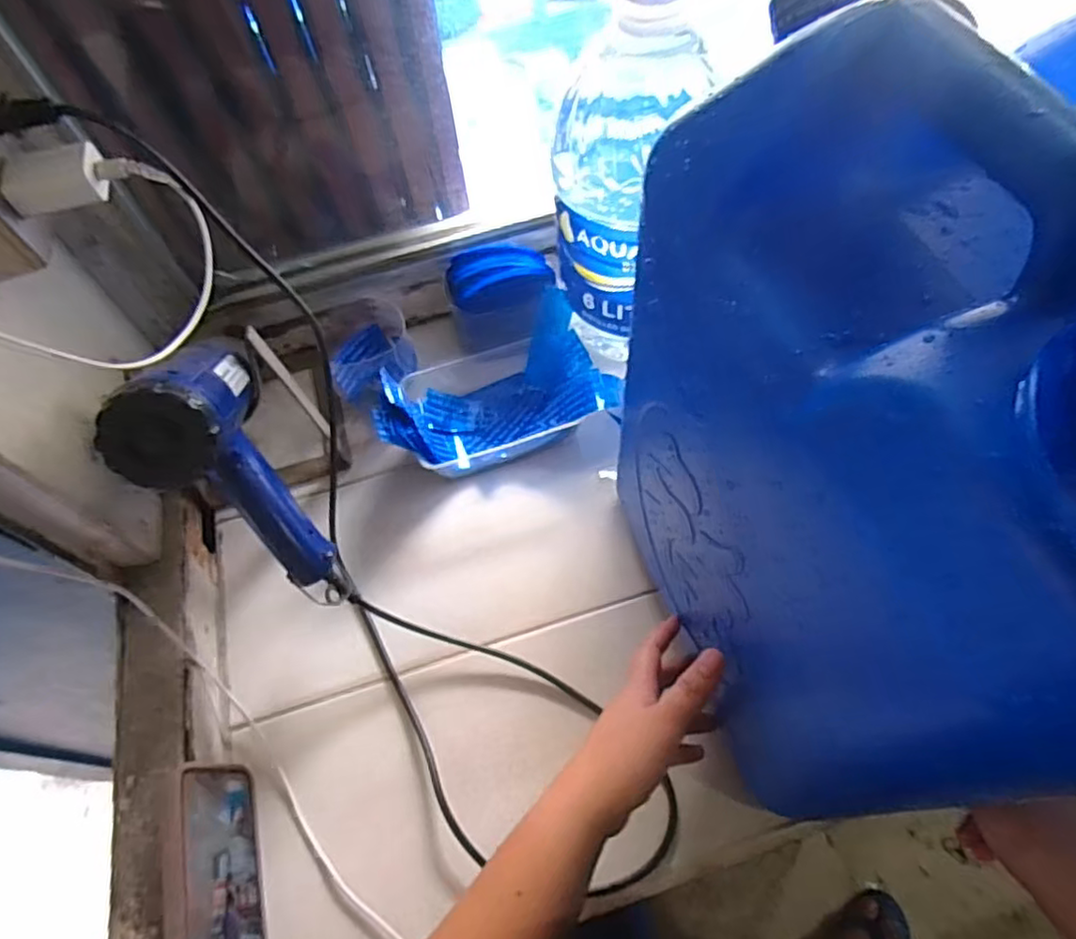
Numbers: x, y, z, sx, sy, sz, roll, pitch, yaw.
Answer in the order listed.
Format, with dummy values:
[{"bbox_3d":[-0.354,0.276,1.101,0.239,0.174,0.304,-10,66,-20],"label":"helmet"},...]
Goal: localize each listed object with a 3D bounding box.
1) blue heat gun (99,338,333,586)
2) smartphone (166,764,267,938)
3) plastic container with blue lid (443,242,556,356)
[{"bbox_3d":[-0.239,-0.012,0.480,0.083,0.170,0.180,-24,61,-9],"label":"blue heat gun"},{"bbox_3d":[-0.220,0.292,0.450,0.017,0.085,0.161,-24,60,5],"label":"smartphone"},{"bbox_3d":[-0.037,-0.181,0.685,0.110,0.068,0.100,-14,60,-4],"label":"plastic container with blue lid"}]

